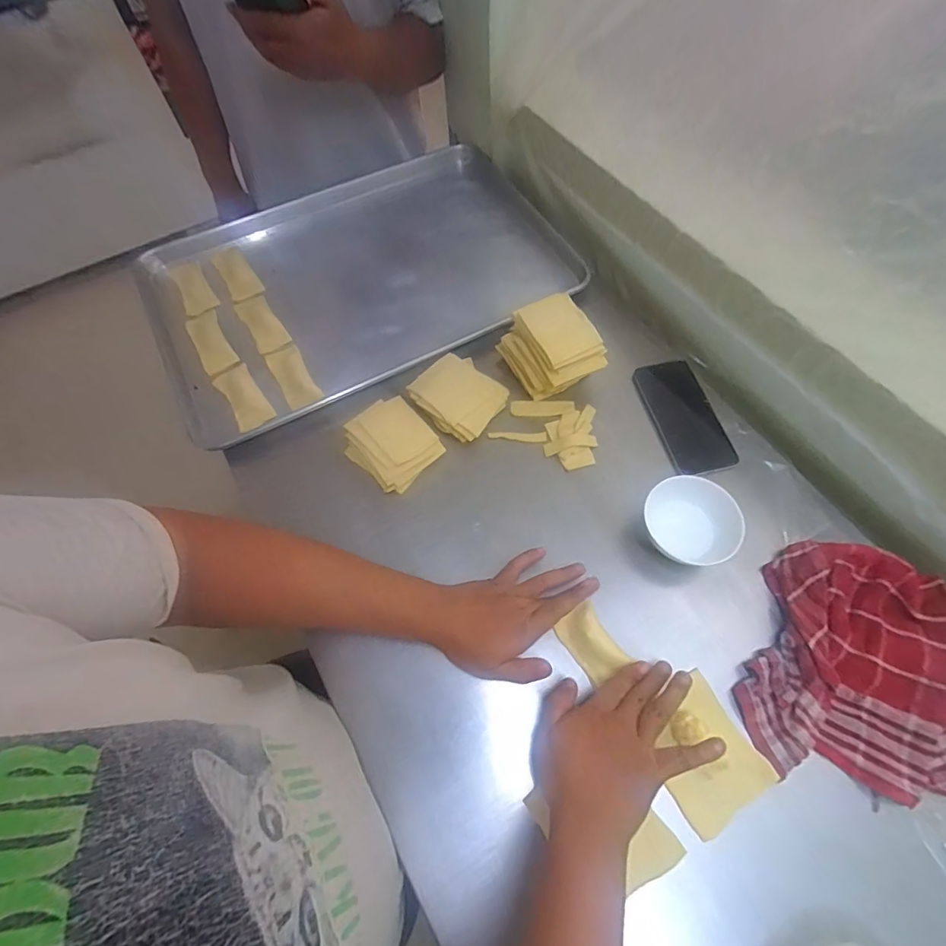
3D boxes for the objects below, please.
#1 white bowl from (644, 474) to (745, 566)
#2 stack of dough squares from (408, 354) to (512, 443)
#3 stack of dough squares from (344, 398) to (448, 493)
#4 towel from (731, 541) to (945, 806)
[{"bbox_3d":[0.240,0.057,0.526,0.094,0.052,0.095,-1,64,2],"label":"white bowl"},{"bbox_3d":[-0.021,-0.102,0.617,0.113,0.037,0.100,38,72,18],"label":"stack of dough squares"},{"bbox_3d":[-0.103,-0.036,0.588,0.089,0.047,0.107,-40,69,-15],"label":"stack of dough squares"},{"bbox_3d":[0.379,0.182,0.469,0.209,0.032,0.223,6,65,5],"label":"towel"}]

